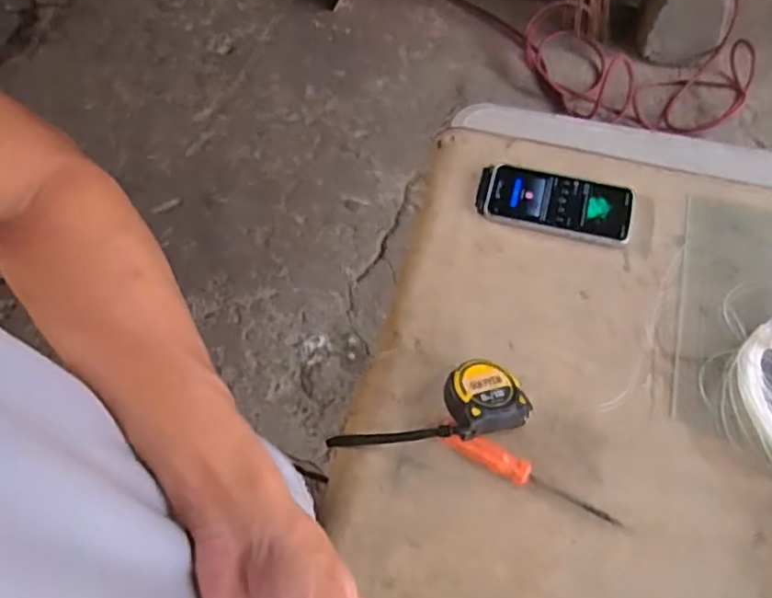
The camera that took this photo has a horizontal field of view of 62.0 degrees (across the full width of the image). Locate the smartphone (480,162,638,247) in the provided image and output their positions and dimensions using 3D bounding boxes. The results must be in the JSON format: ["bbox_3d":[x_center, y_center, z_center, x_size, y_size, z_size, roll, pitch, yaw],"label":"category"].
[{"bbox_3d":[0.188,-0.107,0.717,0.168,0.013,0.074,12,62,8],"label":"smartphone"}]

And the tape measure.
[{"bbox_3d":[0.035,0.110,0.606,0.191,0.051,0.065,-18,61,7],"label":"tape measure"}]

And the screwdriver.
[{"bbox_3d":[0.128,0.160,0.578,0.167,0.021,0.021,24,64,15],"label":"screwdriver"}]

